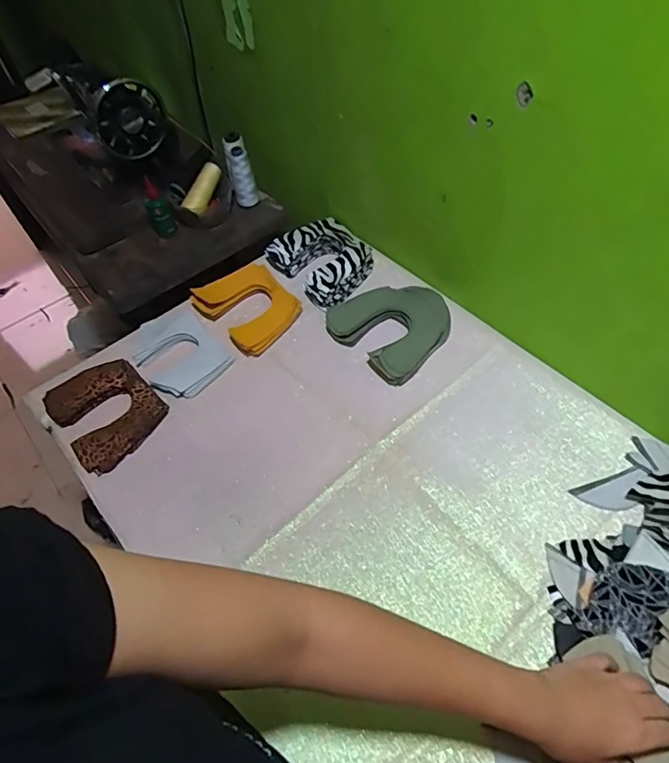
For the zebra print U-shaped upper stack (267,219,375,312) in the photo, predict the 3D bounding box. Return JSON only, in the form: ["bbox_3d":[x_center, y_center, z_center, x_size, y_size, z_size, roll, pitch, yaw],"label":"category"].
[{"bbox_3d":[-0.018,-0.207,0.864,0.136,0.060,0.156,-38,59,-21],"label":"zebra print U-shaped upper stack"}]

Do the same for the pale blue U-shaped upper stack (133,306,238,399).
[{"bbox_3d":[-0.242,-0.045,0.780,0.116,0.030,0.154,-36,58,-20],"label":"pale blue U-shaped upper stack"}]

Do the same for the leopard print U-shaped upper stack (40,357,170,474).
[{"bbox_3d":[-0.329,0.040,0.729,0.130,0.028,0.168,-37,59,-20],"label":"leopard print U-shaped upper stack"}]

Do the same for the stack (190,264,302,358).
[{"bbox_3d":[-0.137,-0.122,0.821,0.129,0.037,0.157,-39,59,-21],"label":"stack"}]

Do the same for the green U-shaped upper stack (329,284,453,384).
[{"bbox_3d":[0.094,-0.091,0.784,0.166,0.032,0.169,-34,58,-19],"label":"green U-shaped upper stack"}]

